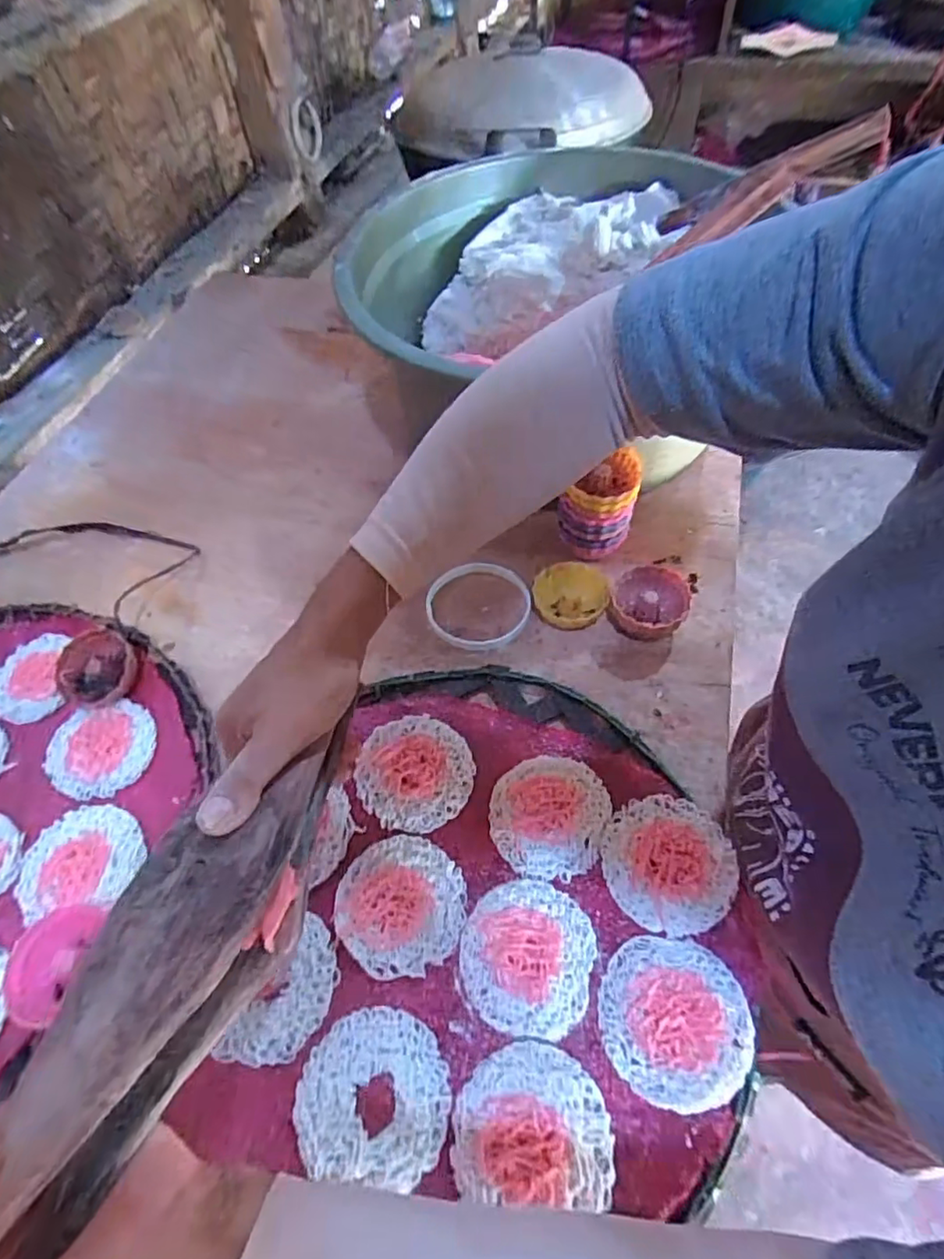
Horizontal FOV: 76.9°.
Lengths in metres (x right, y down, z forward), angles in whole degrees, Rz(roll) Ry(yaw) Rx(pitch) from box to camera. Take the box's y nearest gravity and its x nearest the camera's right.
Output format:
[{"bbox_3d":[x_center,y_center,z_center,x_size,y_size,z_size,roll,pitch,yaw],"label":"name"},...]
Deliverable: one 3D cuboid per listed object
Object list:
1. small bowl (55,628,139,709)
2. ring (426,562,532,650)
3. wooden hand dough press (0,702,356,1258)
[{"bbox_3d":[-0.293,0.030,0.464,0.058,0.020,0.056,-1,55,1],"label":"small bowl"},{"bbox_3d":[0.006,-0.021,0.516,0.090,0.014,0.085,-1,55,1],"label":"ring"},{"bbox_3d":[-0.126,0.143,0.249,0.053,0.059,0.203,19,52,14],"label":"wooden hand dough press"}]

